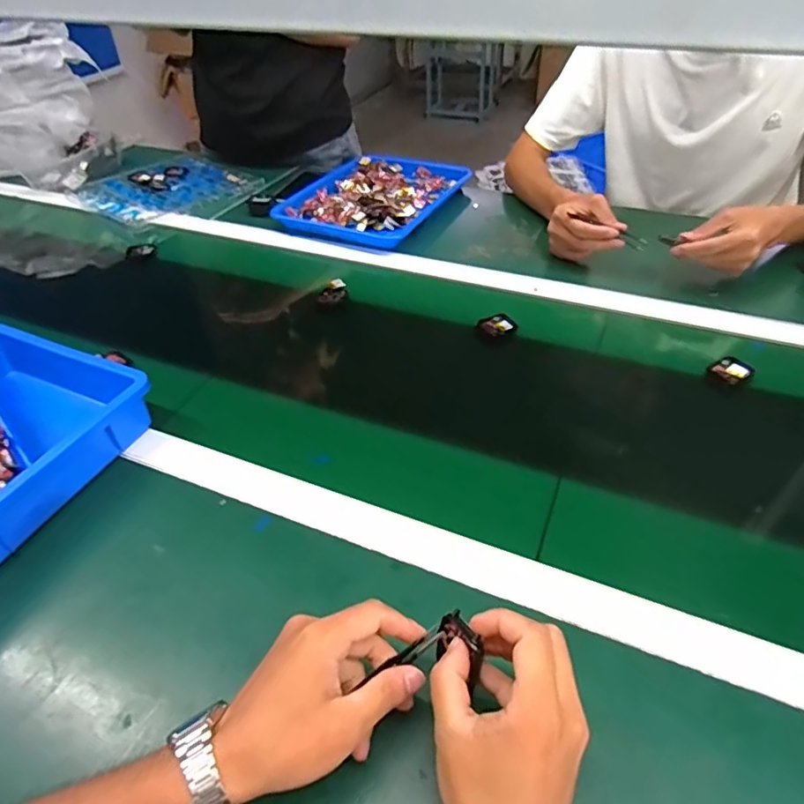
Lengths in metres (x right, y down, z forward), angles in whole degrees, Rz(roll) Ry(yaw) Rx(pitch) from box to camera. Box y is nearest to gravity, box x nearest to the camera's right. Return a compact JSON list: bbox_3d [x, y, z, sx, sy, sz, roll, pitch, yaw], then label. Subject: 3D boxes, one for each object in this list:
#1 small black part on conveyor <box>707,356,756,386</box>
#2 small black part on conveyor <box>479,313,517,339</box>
[{"bbox_3d":[0.371,-0.035,0.615,0.035,0.012,0.041,-34,52,-26],"label":"small black part on conveyor"},{"bbox_3d":[0.121,-0.097,0.689,0.043,0.013,0.036,-26,48,-20],"label":"small black part on conveyor"}]

